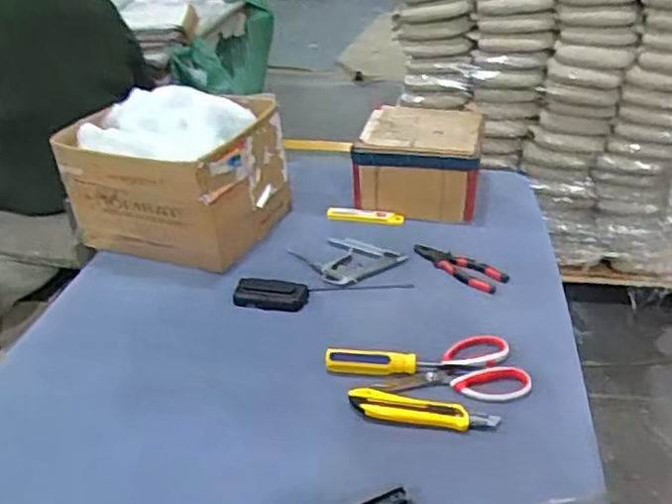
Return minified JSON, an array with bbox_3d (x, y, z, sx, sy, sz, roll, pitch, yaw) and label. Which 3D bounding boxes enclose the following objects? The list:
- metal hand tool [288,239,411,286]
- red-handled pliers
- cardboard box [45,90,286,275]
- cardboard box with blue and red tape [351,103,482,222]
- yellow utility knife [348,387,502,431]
[{"bbox_3d":[0.020,0.008,1.045,0.139,0.010,0.129,-23,37,-29],"label":"metal hand tool"},{"bbox_3d":[0.185,0.021,1.006,0.156,0.010,0.052,22,40,35],"label":"red-handled pliers"},{"bbox_3d":[-0.264,-0.142,1.106,0.307,0.204,0.251,12,35,24],"label":"cardboard box"},{"bbox_3d":[0.152,-0.166,1.187,0.217,0.127,0.176,3,32,11],"label":"cardboard box with blue and red tape"},{"bbox_3d":[0.101,0.185,0.759,0.169,0.018,0.038,5,33,14],"label":"yellow utility knife"}]

